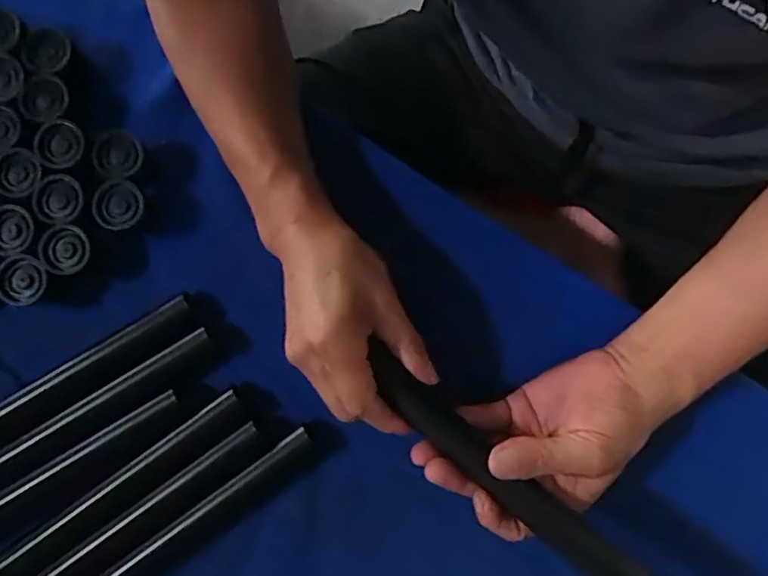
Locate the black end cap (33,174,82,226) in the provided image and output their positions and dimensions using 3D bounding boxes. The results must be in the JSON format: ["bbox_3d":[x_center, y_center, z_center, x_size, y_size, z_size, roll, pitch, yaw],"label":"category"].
[{"bbox_3d":[-0.226,-0.062,0.385,0.031,0.008,0.033,0,84,2],"label":"black end cap"}]

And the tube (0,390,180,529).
[{"bbox_3d":[-0.235,0.134,0.382,0.209,0.015,0.021,-33,84,-1],"label":"tube"}]

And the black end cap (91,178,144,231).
[{"bbox_3d":[-0.185,-0.057,0.391,0.031,0.020,0.033,0,84,2],"label":"black end cap"}]

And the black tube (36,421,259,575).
[{"bbox_3d":[-0.174,0.161,0.377,0.209,0.016,0.021,-37,84,-2],"label":"black tube"}]

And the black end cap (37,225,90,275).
[{"bbox_3d":[-0.221,-0.025,0.381,0.030,0.016,0.031,0,84,2],"label":"black end cap"}]

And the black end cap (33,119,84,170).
[{"bbox_3d":[-0.225,-0.099,0.387,0.031,0.015,0.032,0,84,2],"label":"black end cap"}]

